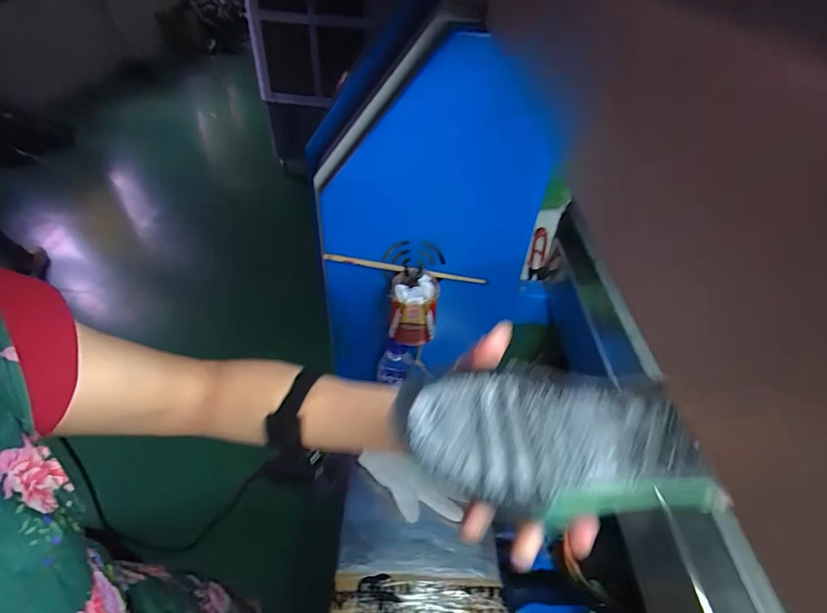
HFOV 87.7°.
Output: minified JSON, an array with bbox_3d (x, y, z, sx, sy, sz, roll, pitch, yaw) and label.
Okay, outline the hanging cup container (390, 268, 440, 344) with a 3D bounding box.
[{"bbox_3d":[0.000,0.004,0.606,0.065,0.088,0.068,7,40,3],"label":"hanging cup container"}]

